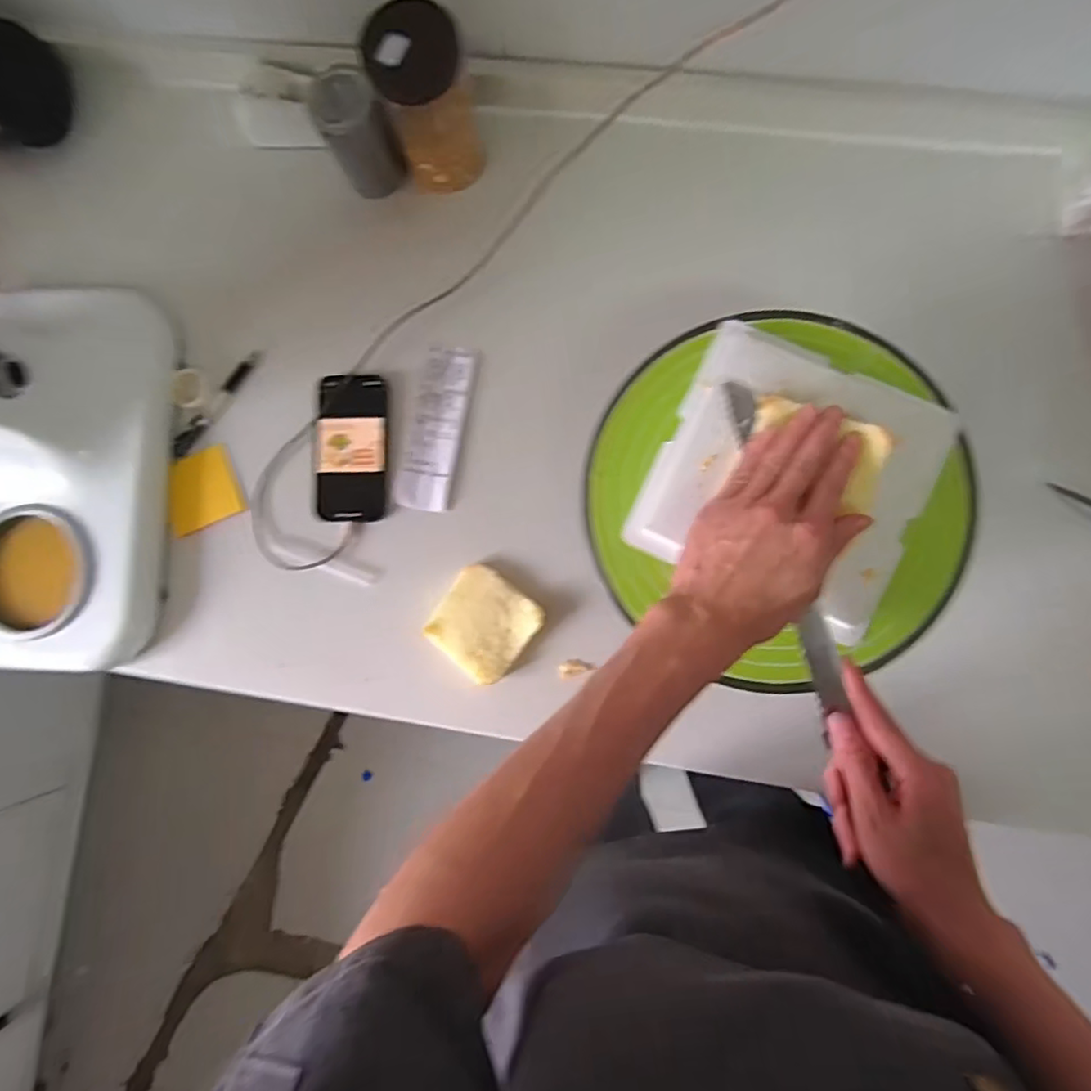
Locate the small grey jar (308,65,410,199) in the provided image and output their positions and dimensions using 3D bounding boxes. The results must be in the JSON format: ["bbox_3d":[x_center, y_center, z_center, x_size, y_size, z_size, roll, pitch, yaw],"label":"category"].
[{"bbox_3d":[-0.180,-0.396,0.629,0.061,0.106,0.060,-24,84,3],"label":"small grey jar"}]

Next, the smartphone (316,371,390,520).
[{"bbox_3d":[-0.197,-0.099,0.658,0.074,0.010,0.145,-2,86,5],"label":"smartphone"}]

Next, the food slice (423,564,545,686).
[{"bbox_3d":[-0.060,0.076,0.629,0.091,0.015,0.091,37,90,7],"label":"food slice"}]

